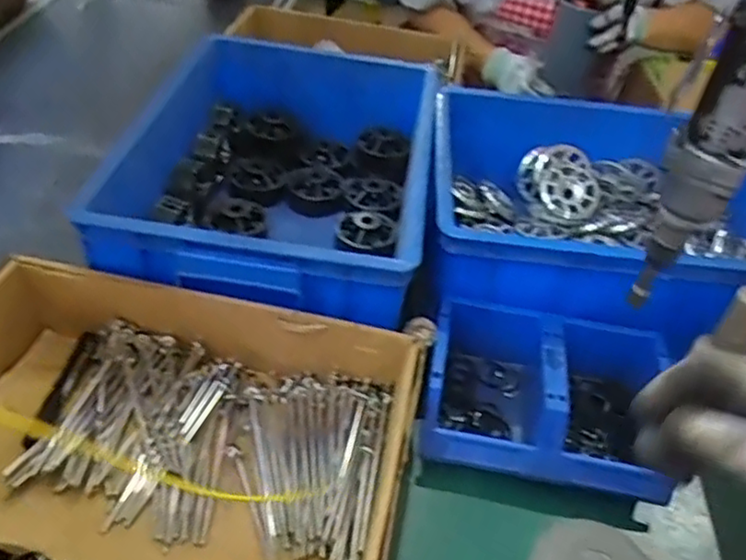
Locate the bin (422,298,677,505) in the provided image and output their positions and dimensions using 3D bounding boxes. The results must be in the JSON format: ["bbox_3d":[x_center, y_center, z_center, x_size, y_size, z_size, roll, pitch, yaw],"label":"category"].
[{"bbox_3d":[0.157,0.099,0.600,0.207,0.078,0.175,12,42,6],"label":"bin"}]

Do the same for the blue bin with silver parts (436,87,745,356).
[{"bbox_3d":[0.256,-0.069,0.724,0.372,0.139,0.298,8,42,2],"label":"blue bin with silver parts"}]

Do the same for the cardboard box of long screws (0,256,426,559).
[{"bbox_3d":[-0.170,0.131,0.511,0.378,0.099,0.265,10,42,4],"label":"cardboard box of long screws"}]

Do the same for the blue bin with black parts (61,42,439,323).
[{"bbox_3d":[-0.092,-0.113,0.741,0.302,0.149,0.422,10,42,4],"label":"blue bin with black parts"}]

